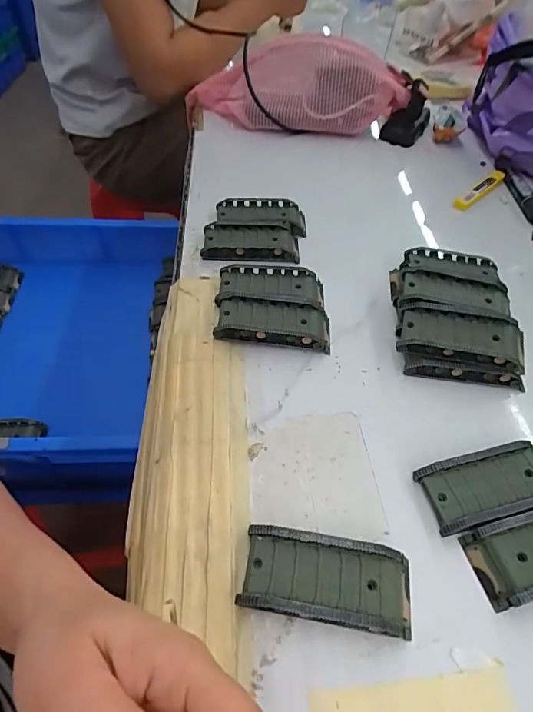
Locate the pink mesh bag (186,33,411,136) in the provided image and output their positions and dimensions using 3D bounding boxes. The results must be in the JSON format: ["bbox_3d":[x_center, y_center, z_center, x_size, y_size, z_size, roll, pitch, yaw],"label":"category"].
[{"bbox_3d":[0.041,-0.395,0.605,0.296,0.084,0.151,-7,53,-6],"label":"pink mesh bag"}]

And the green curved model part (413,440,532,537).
[{"bbox_3d":[0.150,0.087,0.287,0.089,0.014,0.044,-9,53,-12],"label":"green curved model part"}]

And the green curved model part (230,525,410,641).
[{"bbox_3d":[0.036,0.129,0.247,0.095,0.021,0.044,9,52,3],"label":"green curved model part"}]

